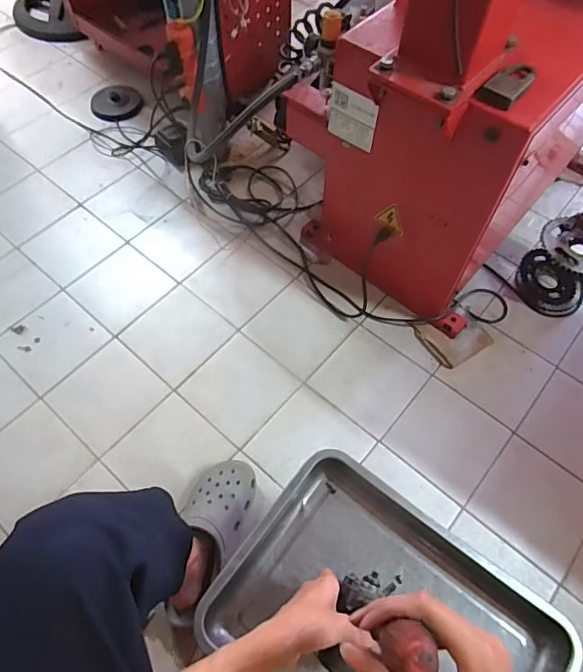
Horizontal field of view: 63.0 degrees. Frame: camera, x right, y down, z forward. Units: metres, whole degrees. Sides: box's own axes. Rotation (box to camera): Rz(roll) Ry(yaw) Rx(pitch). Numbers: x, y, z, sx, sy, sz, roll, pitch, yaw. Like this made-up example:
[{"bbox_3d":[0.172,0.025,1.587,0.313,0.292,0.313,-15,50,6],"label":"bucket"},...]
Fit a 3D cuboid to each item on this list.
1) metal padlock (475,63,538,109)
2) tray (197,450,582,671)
[{"bbox_3d":[0.320,-0.374,0.703,0.054,0.024,0.097,37,67,18],"label":"metal padlock"},{"bbox_3d":[0.112,0.358,0.586,0.391,0.058,0.289,35,66,17],"label":"tray"}]

